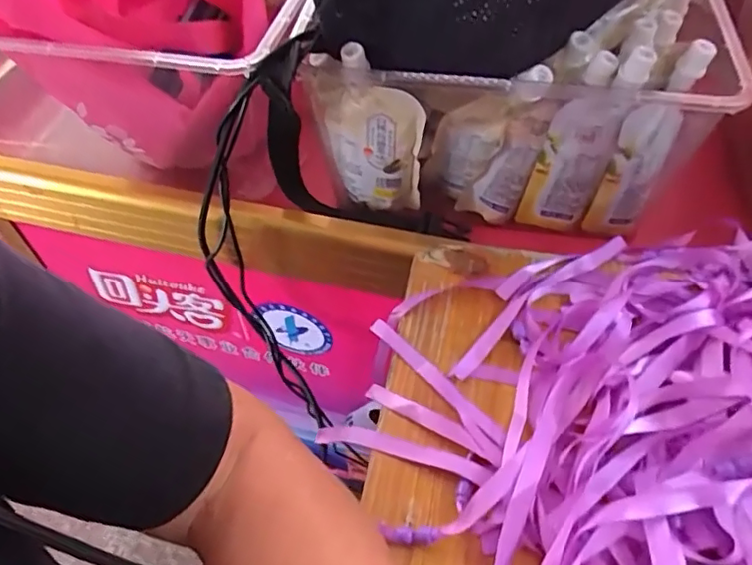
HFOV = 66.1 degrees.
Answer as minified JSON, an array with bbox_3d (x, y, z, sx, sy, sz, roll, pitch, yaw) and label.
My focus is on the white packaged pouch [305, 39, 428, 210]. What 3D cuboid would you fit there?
[{"bbox_3d":[-0.006,-0.107,0.424,0.078,0.136,0.021,10,53,8],"label":"white packaged pouch"}]

